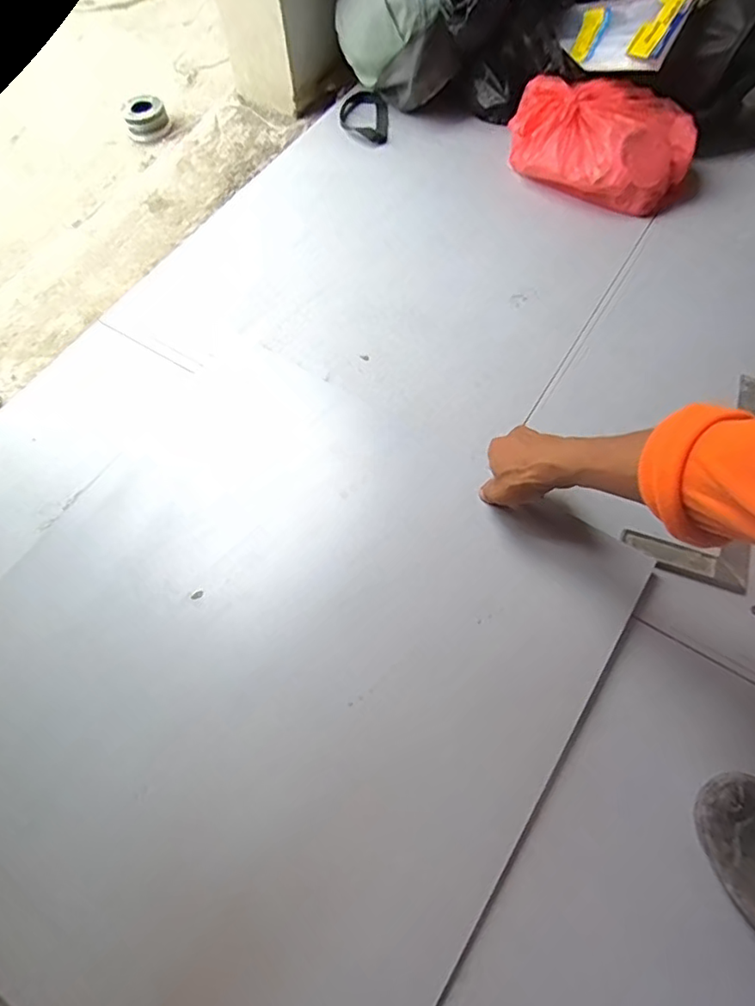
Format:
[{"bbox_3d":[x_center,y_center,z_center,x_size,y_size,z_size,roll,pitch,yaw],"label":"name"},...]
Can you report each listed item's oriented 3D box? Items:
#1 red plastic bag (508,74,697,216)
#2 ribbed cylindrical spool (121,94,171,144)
[{"bbox_3d":[0.344,-0.564,0.878,0.278,0.103,0.169,20,66,11],"label":"red plastic bag"},{"bbox_3d":[-0.459,-0.765,1.112,0.088,0.050,0.080,-1,64,1],"label":"ribbed cylindrical spool"}]

